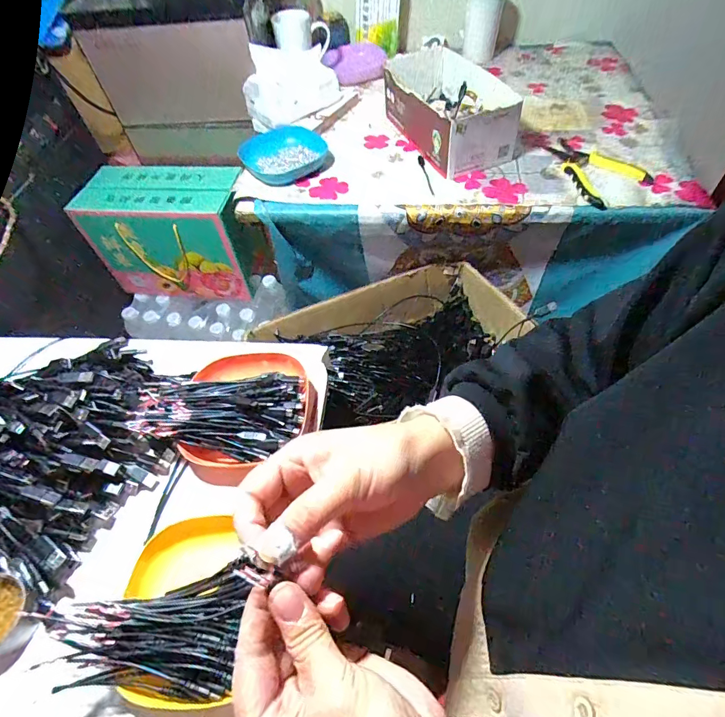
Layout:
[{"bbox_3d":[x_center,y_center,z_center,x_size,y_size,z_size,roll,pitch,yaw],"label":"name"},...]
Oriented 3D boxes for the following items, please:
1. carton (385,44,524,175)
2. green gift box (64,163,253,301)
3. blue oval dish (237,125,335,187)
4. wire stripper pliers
[{"bbox_3d":[0.147,-0.428,0.733,0.151,0.103,0.263,-21,56,-10],"label":"carton"},{"bbox_3d":[-0.410,-0.279,0.954,0.333,0.239,0.150,3,55,7],"label":"green gift box"},{"bbox_3d":[-0.129,-0.350,0.734,0.170,0.037,0.132,28,62,22],"label":"blue oval dish"},{"bbox_3d":[0.358,-0.300,0.671,0.116,0.023,0.154,-29,58,-15],"label":"wire stripper pliers"}]

